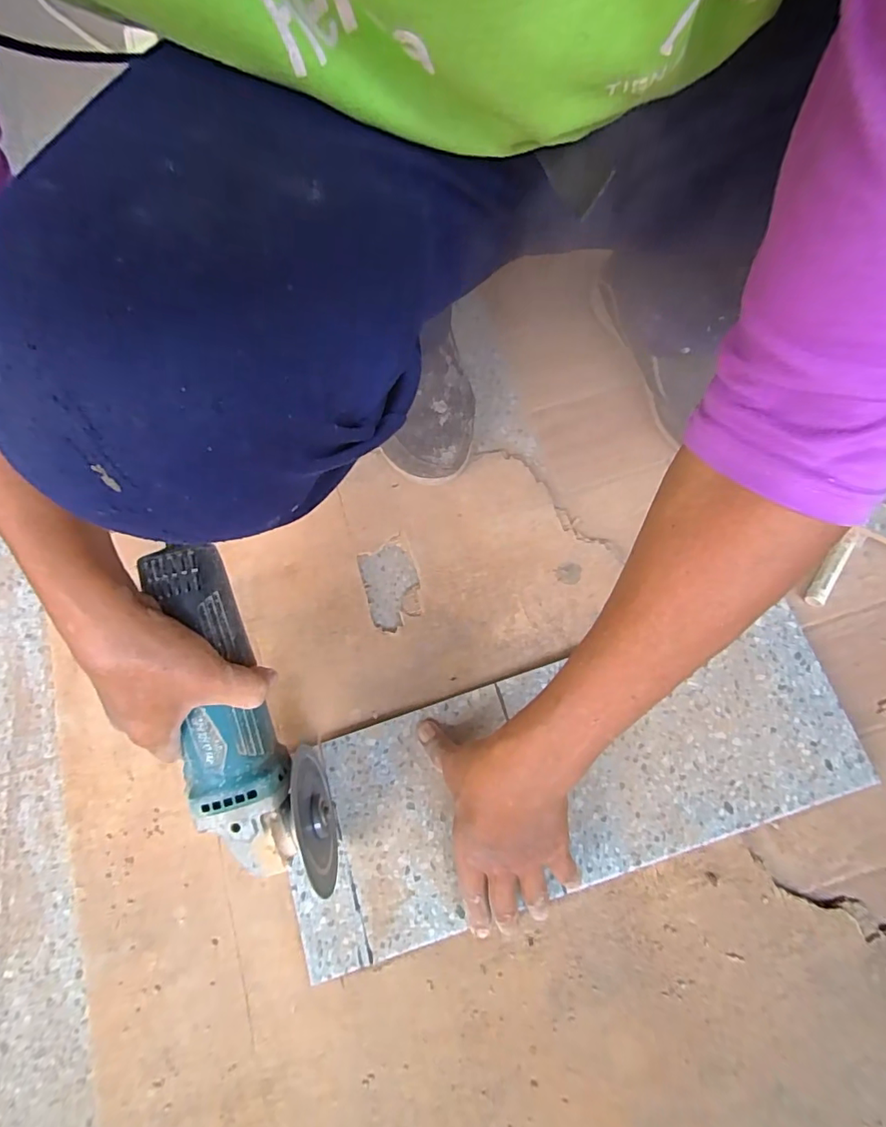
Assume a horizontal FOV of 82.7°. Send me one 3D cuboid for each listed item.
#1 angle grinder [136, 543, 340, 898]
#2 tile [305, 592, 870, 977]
[{"bbox_3d":[-0.150,0.118,0.390,0.078,0.098,0.267,-18,97,-3],"label":"angle grinder"},{"bbox_3d":[0.108,0.182,0.433,0.480,0.007,0.175,-14,75,-2],"label":"tile"}]

